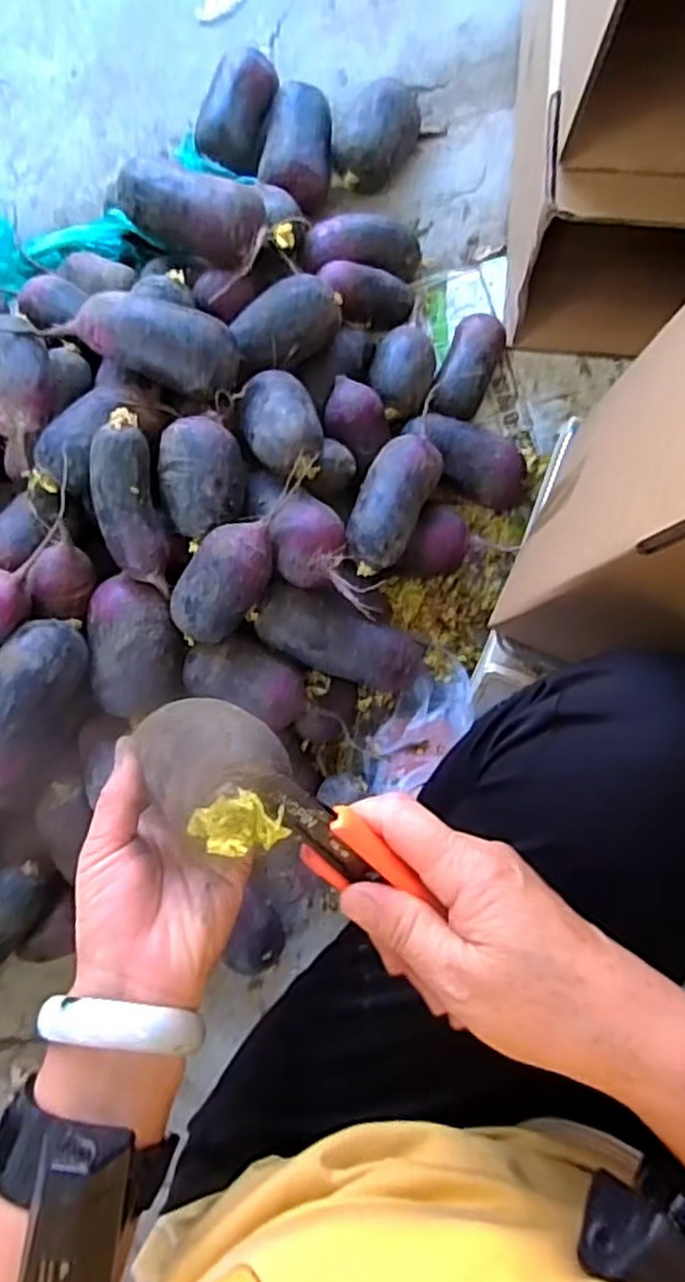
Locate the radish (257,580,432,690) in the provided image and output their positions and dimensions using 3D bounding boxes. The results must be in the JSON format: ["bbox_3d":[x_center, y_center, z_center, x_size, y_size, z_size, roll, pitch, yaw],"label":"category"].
[{"bbox_3d":[0.002,0.003,0.646,0.163,0.060,0.065,22,86,-14],"label":"radish"}]

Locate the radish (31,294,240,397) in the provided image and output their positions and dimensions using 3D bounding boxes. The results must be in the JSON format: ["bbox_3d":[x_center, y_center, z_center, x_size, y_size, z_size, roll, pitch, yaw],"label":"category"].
[{"bbox_3d":[-0.166,-0.256,0.604,0.156,0.056,0.069,14,86,-10],"label":"radish"}]

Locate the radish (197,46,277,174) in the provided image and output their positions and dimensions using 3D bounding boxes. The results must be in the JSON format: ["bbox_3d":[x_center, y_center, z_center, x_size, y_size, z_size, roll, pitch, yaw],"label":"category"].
[{"bbox_3d":[-0.111,-0.548,0.754,0.072,0.059,0.115,14,86,2],"label":"radish"}]

